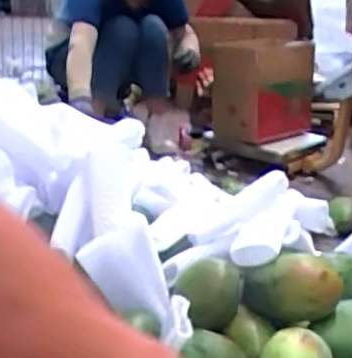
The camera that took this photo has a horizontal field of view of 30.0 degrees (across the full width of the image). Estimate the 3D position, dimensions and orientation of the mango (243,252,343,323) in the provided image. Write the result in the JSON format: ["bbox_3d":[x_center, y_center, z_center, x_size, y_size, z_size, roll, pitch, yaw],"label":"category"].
[{"bbox_3d":[0.175,0.160,0.995,0.136,0.085,0.076,3,18,8],"label":"mango"}]

